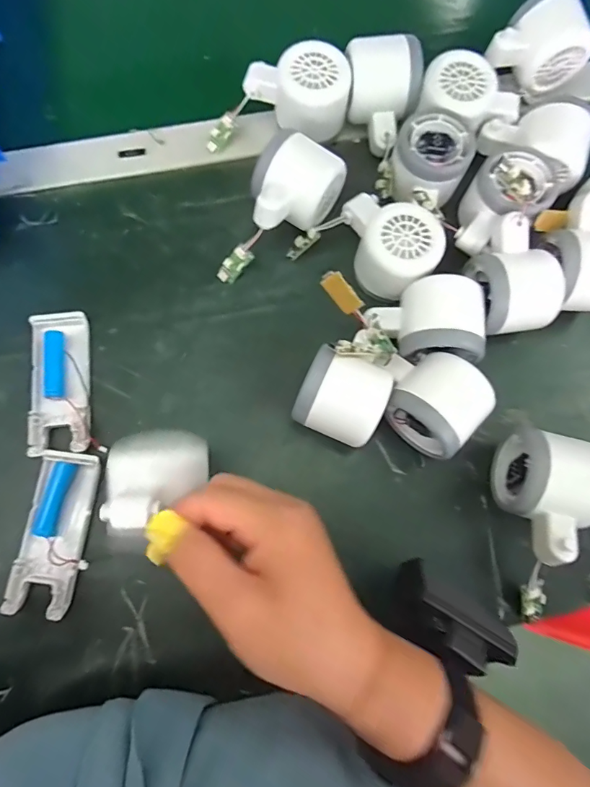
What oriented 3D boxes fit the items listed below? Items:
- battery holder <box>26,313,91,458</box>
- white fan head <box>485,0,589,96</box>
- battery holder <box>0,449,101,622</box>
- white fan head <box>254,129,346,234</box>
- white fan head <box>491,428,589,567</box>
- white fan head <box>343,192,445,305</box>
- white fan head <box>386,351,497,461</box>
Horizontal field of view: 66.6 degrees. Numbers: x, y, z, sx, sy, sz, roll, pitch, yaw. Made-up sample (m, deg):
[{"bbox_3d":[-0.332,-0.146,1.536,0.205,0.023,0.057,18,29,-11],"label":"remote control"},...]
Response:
[{"bbox_3d":[-0.173,-0.008,0.327,0.038,0.016,0.102,-5,78,-4],"label":"battery holder"},{"bbox_3d":[0.205,-0.297,0.385,0.077,0.051,0.065,-27,79,-8],"label":"white fan head"},{"bbox_3d":[-0.163,0.094,0.307,0.039,0.014,0.104,7,77,-1],"label":"battery holder"},{"bbox_3d":[-0.005,-0.152,0.347,0.056,0.056,0.075,37,78,6],"label":"white fan head"},{"bbox_3d":[0.169,0.069,0.301,0.055,0.056,0.083,14,76,1],"label":"white fan head"},{"bbox_3d":[0.066,-0.111,0.343,0.082,0.047,0.061,34,78,6],"label":"white fan head"},{"bbox_3d":[0.100,0.008,0.317,0.060,0.053,0.059,43,79,8],"label":"white fan head"}]

